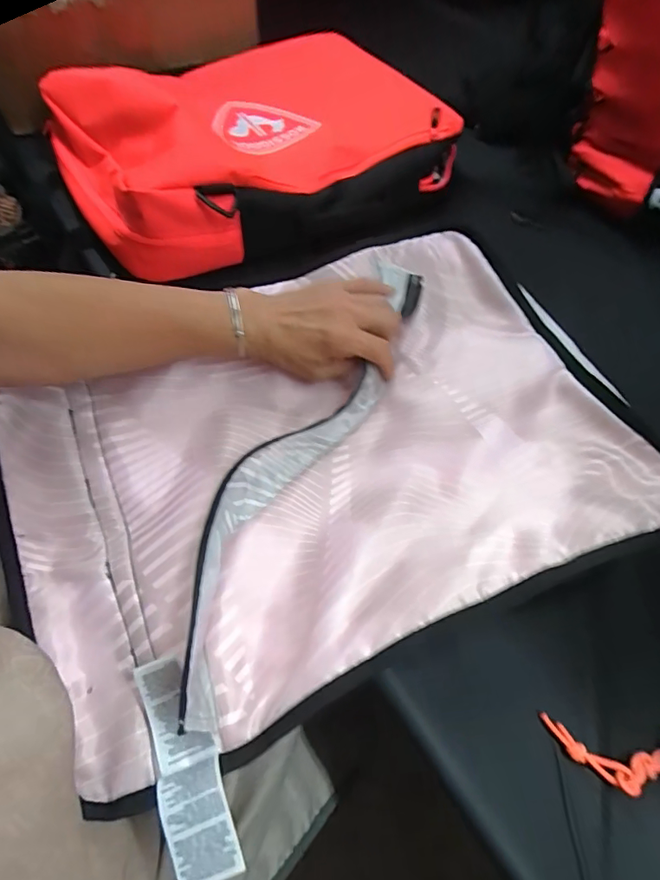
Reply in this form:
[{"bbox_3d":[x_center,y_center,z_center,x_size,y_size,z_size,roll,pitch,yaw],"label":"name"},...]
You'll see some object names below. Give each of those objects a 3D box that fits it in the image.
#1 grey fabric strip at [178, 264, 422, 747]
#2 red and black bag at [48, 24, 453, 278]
[{"bbox_3d":[-0.020,0.007,0.396,0.074,0.056,0.415,23,61,12],"label":"grey fabric strip"},{"bbox_3d":[-0.105,-0.396,0.633,0.468,0.122,0.378,-29,64,-18],"label":"red and black bag"}]

